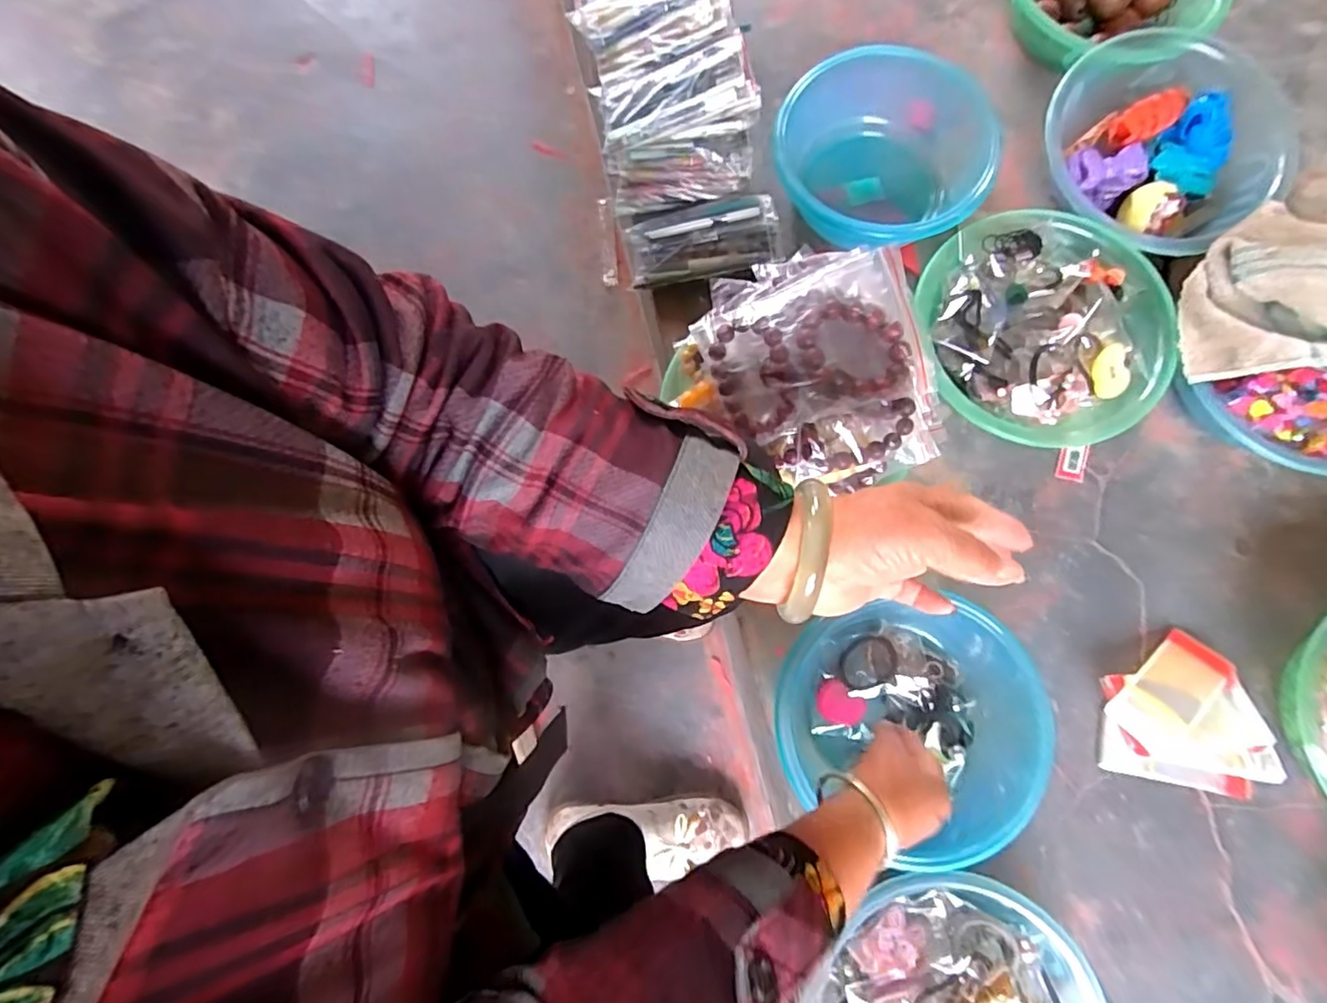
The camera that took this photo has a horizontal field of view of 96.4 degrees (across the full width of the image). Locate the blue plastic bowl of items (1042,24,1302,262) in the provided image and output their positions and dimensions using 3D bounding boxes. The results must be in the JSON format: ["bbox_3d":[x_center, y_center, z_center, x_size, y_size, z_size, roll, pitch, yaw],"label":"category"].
[{"bbox_3d":[0.515,-0.370,0.626,0.210,0.087,0.219,0,79,1],"label":"blue plastic bowl of items"}]

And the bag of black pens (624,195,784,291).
[{"bbox_3d":[0.042,-0.283,0.644,0.163,0.018,0.082,-8,92,7],"label":"bag of black pens"}]

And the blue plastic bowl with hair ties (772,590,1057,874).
[{"bbox_3d":[0.222,0.202,0.530,0.226,0.075,0.203,-7,79,-1],"label":"blue plastic bowl with hair ties"}]

